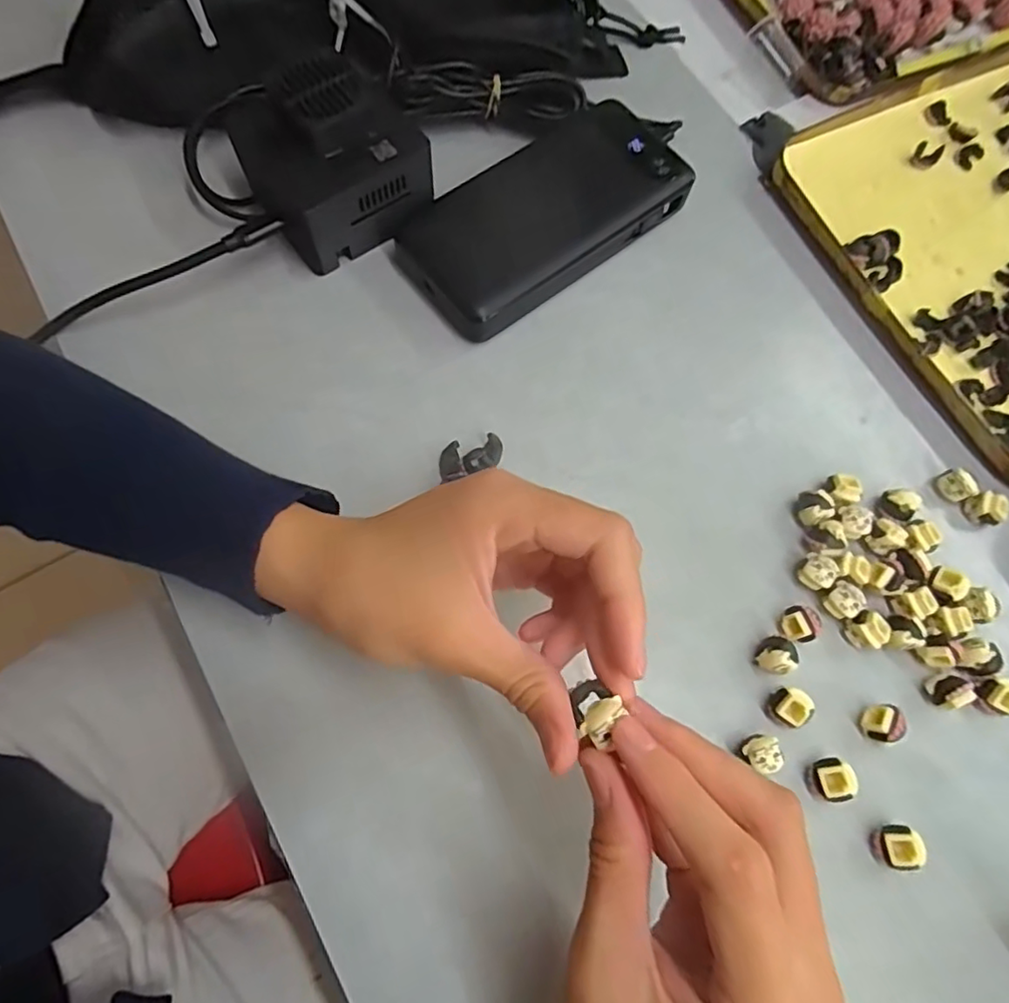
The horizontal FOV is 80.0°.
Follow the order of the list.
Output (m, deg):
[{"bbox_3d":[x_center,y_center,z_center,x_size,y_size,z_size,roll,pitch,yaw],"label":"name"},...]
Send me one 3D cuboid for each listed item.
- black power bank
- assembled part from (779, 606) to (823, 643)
[{"bbox_3d":[0.022,-0.153,0.322,0.152,0.025,0.072,-39,77,-12],"label":"black power bank"},{"bbox_3d":[0.132,0.055,0.269,0.012,0.015,0.016,-13,73,-5],"label":"assembled part"}]

